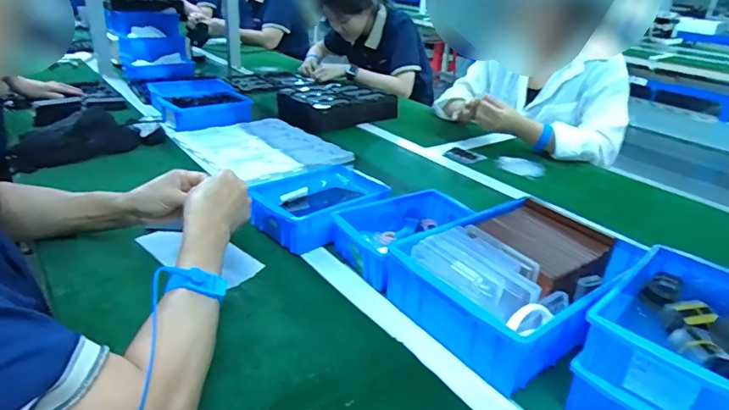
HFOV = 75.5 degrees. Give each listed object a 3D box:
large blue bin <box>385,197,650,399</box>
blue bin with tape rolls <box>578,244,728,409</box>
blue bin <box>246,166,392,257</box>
[{"bbox_3d":[0.195,0.099,0.591,0.284,0.094,0.221,-16,34,-35],"label":"large blue bin"},{"bbox_3d":[0.312,0.117,0.448,0.200,0.059,0.125,-21,37,-40],"label":"blue bin with tape rolls"},{"bbox_3d":[-0.062,0.002,0.756,0.136,0.069,0.214,27,34,36],"label":"blue bin"}]

